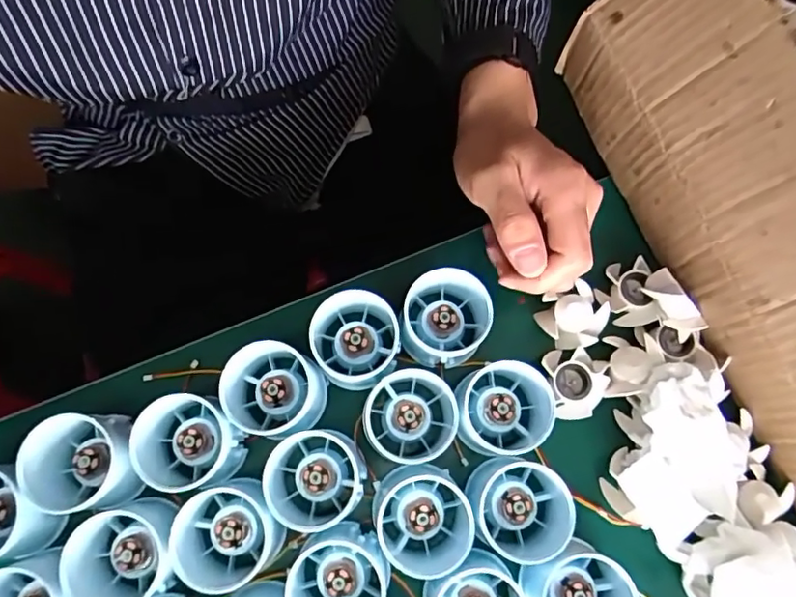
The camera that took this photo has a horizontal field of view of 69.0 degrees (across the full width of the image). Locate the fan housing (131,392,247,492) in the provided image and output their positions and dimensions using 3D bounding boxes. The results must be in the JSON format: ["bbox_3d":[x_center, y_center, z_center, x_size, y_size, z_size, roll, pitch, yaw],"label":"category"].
[{"bbox_3d":[-0.123,0.084,0.336,0.060,0.043,0.054,-9,77,-4],"label":"fan housing"}]

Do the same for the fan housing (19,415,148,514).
[{"bbox_3d":[-0.179,0.094,0.332,0.051,0.048,0.055,-6,77,-4],"label":"fan housing"}]

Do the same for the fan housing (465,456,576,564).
[{"bbox_3d":[0.071,0.123,0.331,0.052,0.041,0.061,-11,78,-5],"label":"fan housing"}]

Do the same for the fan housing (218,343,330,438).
[{"bbox_3d":[-0.074,0.055,0.343,0.055,0.047,0.050,0,77,-2],"label":"fan housing"}]

